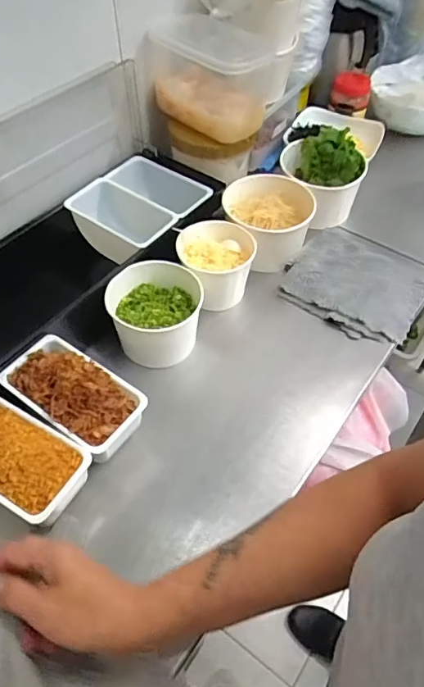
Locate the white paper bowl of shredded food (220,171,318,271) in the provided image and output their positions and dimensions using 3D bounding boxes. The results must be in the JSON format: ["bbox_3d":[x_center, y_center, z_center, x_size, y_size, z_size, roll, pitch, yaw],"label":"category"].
[{"bbox_3d":[0.078,-0.169,0.700,0.115,0.078,0.113,0,52,0],"label":"white paper bowl of shredded food"}]

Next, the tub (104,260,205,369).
[{"bbox_3d":[-0.068,-0.031,0.601,0.111,0.089,0.094,-2,52,-1],"label":"tub"}]

